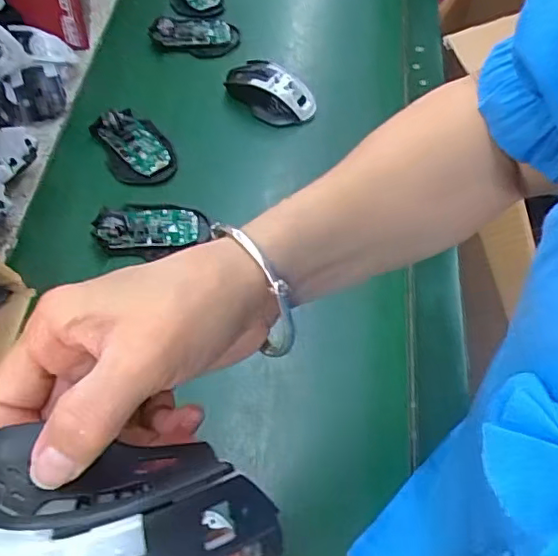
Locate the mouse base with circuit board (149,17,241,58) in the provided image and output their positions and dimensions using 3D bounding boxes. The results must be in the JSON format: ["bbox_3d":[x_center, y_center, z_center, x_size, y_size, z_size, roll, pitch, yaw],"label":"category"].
[{"bbox_3d":[-0.112,-0.325,0.796,0.115,0.016,0.066,-5,58,-8],"label":"mouse base with circuit board"}]

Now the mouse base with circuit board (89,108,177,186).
[{"bbox_3d":[-0.163,-0.153,0.674,0.071,0.021,0.107,-23,62,-19],"label":"mouse base with circuit board"}]

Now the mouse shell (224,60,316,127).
[{"bbox_3d":[-0.013,-0.232,0.733,0.114,0.037,0.070,35,61,17],"label":"mouse shell"}]

